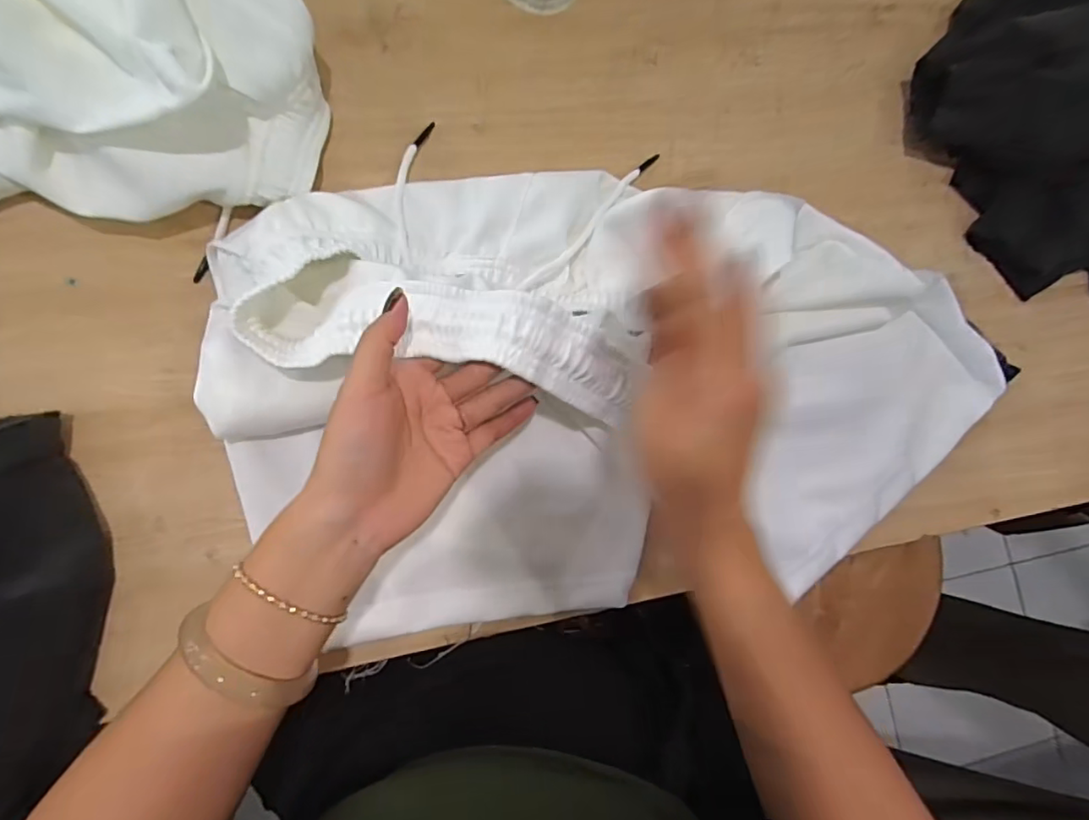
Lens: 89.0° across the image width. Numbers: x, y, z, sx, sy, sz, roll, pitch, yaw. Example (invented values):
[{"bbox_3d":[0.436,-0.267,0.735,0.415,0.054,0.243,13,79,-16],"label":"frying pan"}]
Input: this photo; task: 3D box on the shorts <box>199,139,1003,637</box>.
[{"bbox_3d":[0.071,-0.019,0.376,0.552,0.114,0.304,-3,85,-7],"label":"shorts"}]

